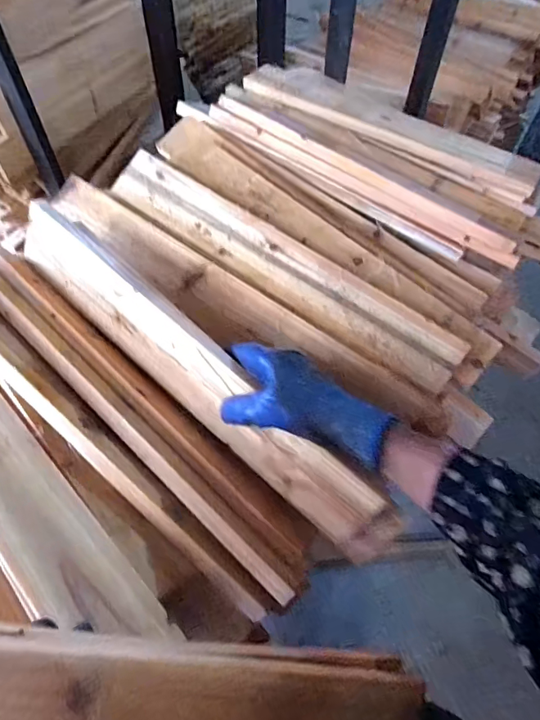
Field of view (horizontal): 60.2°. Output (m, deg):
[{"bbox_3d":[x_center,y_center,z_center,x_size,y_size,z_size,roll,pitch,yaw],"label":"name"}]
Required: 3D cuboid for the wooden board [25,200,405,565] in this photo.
[{"bbox_3d":[-0.080,0.004,0.489,0.512,0.093,0.024,41,35,13],"label":"wooden board"}]

